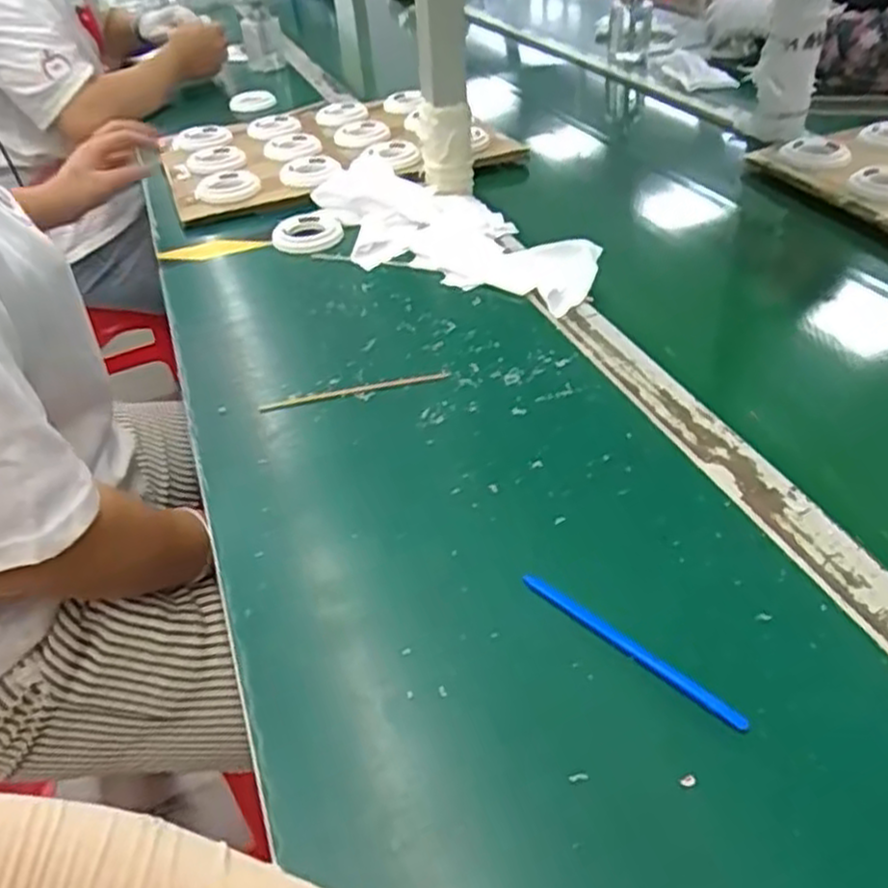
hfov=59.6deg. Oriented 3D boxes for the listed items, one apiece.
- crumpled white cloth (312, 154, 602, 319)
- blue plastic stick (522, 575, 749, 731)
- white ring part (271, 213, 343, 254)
[{"bbox_3d":[-0.009,-0.221,0.787,0.149,0.032,0.390,-31,45,-29],"label":"crumpled white cloth"},{"bbox_3d":[0.090,0.102,0.389,0.008,0.008,0.130,-33,46,-31],"label":"blue plastic stick"},{"bbox_3d":[-0.146,-0.225,0.822,0.073,0.012,0.076,-12,39,-9],"label":"white ring part"}]

